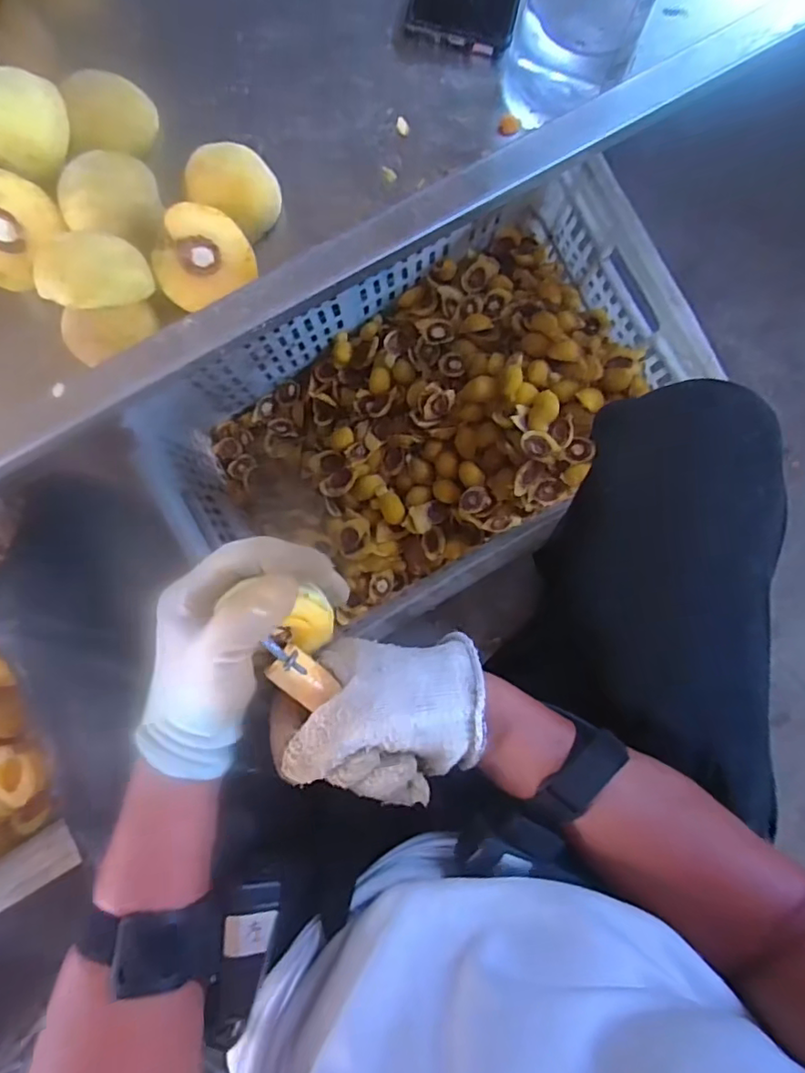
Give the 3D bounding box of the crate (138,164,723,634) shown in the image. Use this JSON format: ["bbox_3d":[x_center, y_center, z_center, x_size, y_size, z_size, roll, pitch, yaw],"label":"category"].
[{"bbox_3d":[0.017,-0.130,0.641,0.500,0.248,0.308,-30,89,-3],"label":"crate"}]

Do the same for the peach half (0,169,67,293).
[{"bbox_3d":[-0.266,-0.206,0.371,0.065,0.033,0.058,-52,130,0],"label":"peach half"}]

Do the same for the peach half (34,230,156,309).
[{"bbox_3d":[-0.189,-0.162,0.346,0.059,0.027,0.047,-12,88,-2],"label":"peach half"}]

